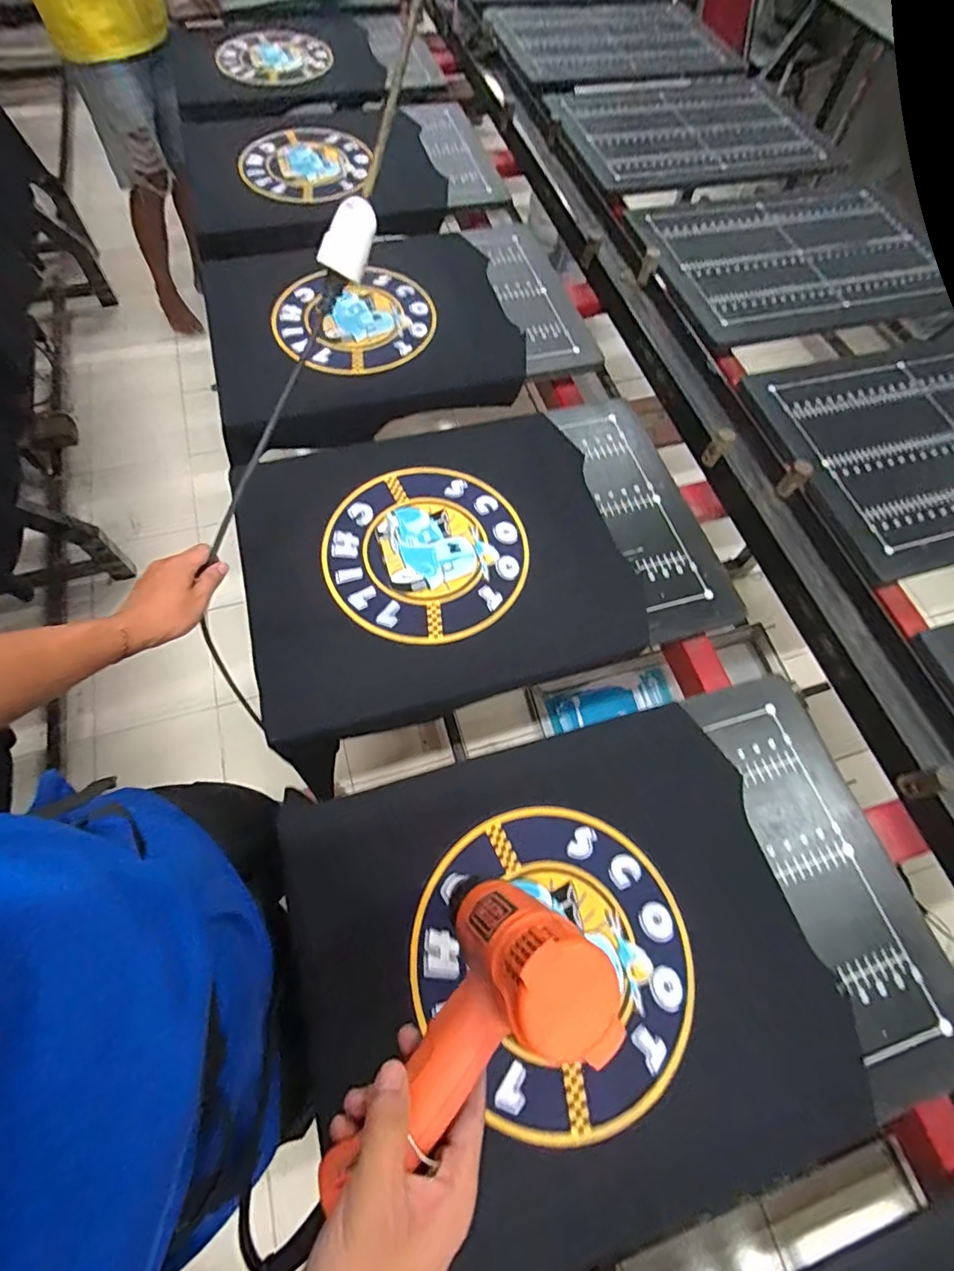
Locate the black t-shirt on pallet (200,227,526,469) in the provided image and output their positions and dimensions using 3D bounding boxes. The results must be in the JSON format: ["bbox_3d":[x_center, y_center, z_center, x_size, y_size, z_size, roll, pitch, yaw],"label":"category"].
[{"bbox_3d":[-0.203,-0.526,0.926,0.465,0.070,0.445,-18,64,-7],"label":"black t-shirt on pallet"}]

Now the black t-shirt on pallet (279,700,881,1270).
[{"bbox_3d":[0.081,0.317,0.535,0.476,0.082,0.431,-13,71,-9],"label":"black t-shirt on pallet"}]

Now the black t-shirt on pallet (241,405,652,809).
[{"bbox_3d":[-0.057,-0.095,0.719,0.461,0.067,0.409,-16,66,-10],"label":"black t-shirt on pallet"}]

